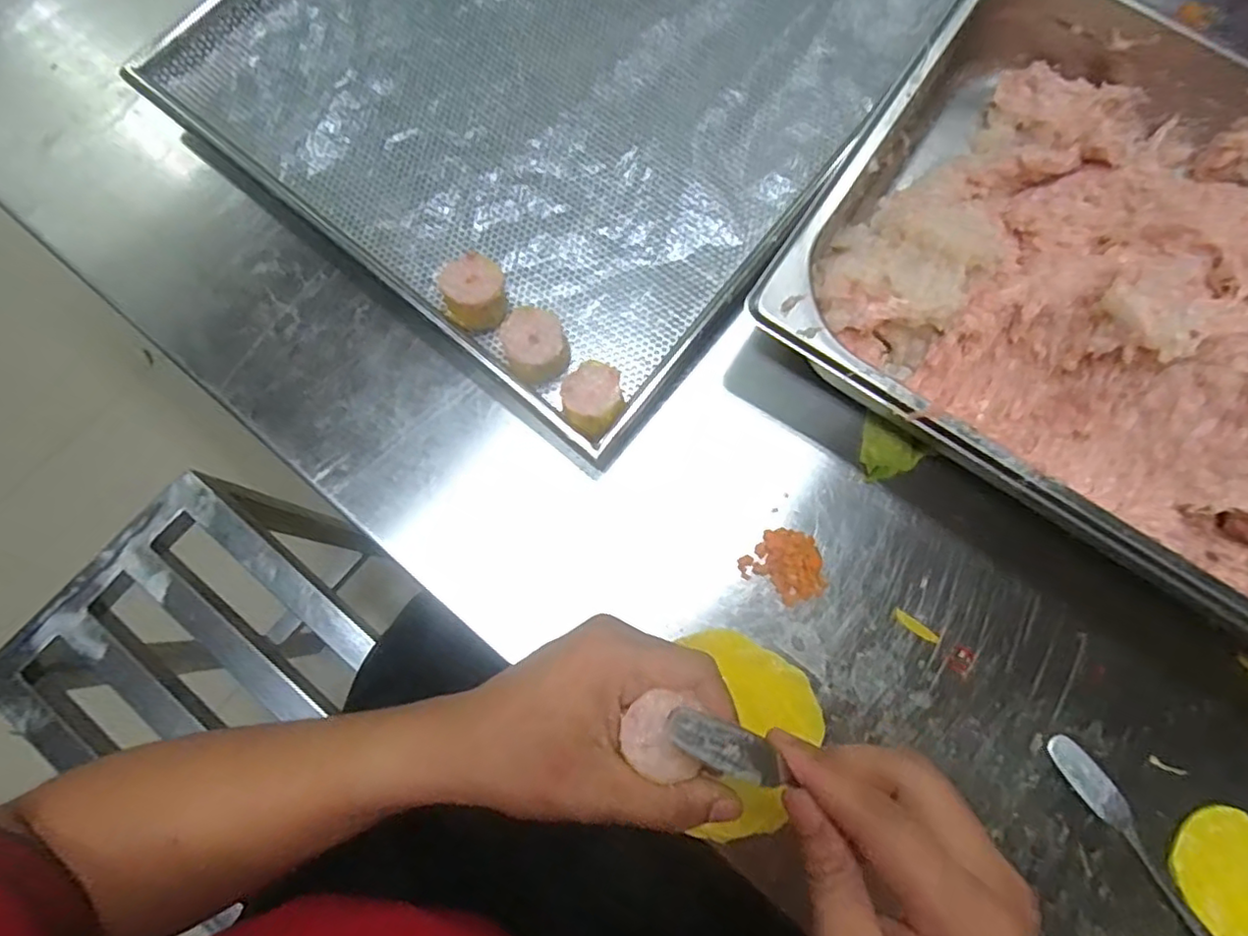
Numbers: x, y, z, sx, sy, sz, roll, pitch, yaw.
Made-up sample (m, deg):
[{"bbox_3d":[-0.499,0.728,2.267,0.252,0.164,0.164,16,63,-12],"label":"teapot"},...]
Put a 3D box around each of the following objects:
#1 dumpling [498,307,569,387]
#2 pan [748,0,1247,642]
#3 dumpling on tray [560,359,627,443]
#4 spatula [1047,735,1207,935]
[{"bbox_3d":[-0.054,-0.074,0.389,0.036,0.033,0.043,-21,79,-4],"label":"dumpling"},{"bbox_3d":[0.369,-0.065,0.354,0.517,0.092,0.320,34,81,7],"label":"pan"},{"bbox_3d":[-0.018,-0.041,0.384,0.037,0.027,0.042,36,81,7],"label":"dumpling on tray"},{"bbox_3d":[0.281,0.209,0.340,0.017,0.009,0.135,-32,80,-6],"label":"spatula"}]

